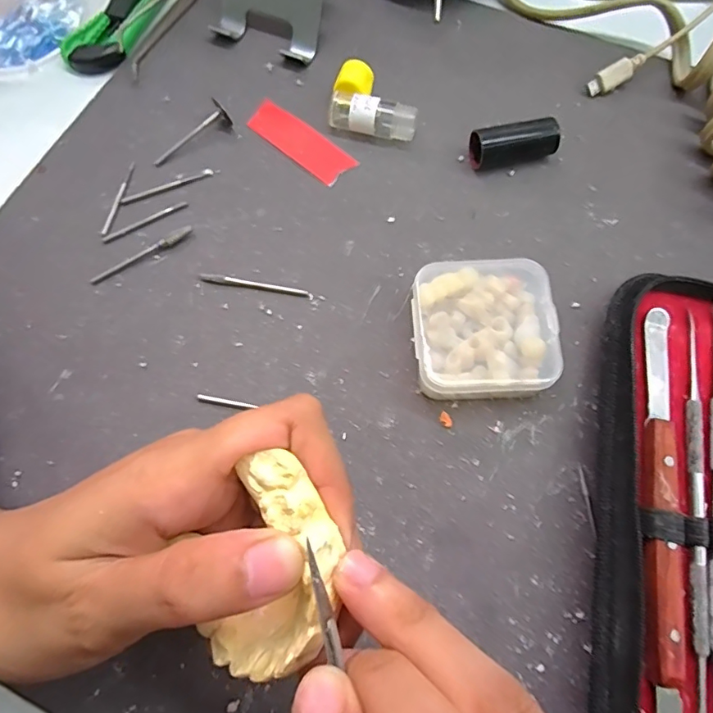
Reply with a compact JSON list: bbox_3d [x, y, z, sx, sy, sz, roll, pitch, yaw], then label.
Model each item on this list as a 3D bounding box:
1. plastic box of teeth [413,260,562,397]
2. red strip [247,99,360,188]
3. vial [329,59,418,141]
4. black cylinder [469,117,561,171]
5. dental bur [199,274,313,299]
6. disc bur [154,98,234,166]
[{"bbox_3d":[0.052,-0.011,0.206,0.056,0.020,0.054,-4,70,1],"label":"plastic box of teeth"},{"bbox_3d":[-0.029,-0.111,0.253,0.061,0.004,0.022,40,77,15],"label":"red strip"},{"bbox_3d":[0.010,-0.127,0.249,0.045,0.018,0.031,22,73,10],"label":"vial"},{"bbox_3d":[0.076,-0.103,0.238,0.042,0.020,0.014,-13,71,-2],"label":"black cylinder"},{"bbox_3d":[-0.046,-0.033,0.224,0.052,0.004,0.004,10,71,6],"label":"dental bur"},{"bbox_3d":[-0.083,-0.111,0.249,0.044,0.011,0.011,-43,74,-12],"label":"disc bur"}]

